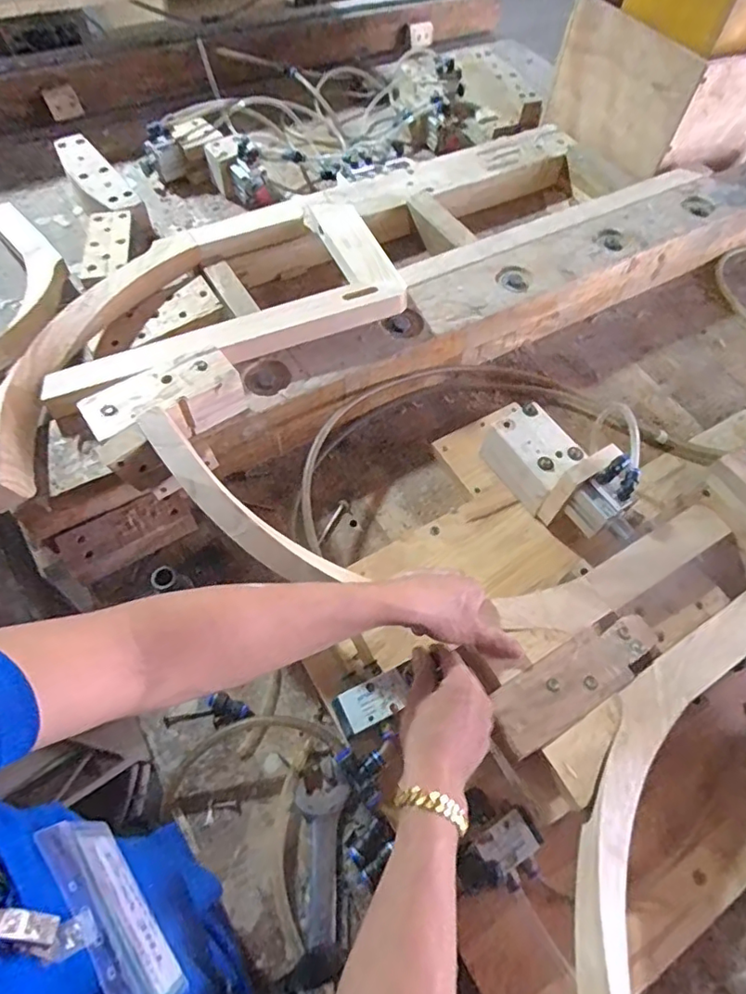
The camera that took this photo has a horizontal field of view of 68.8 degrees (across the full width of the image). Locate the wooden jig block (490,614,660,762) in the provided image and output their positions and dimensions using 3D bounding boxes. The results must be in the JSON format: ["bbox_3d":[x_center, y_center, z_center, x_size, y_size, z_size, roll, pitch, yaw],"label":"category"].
[{"bbox_3d":[0.191,0.168,0.510,0.180,0.012,0.059,-27,67,-17],"label":"wooden jig block"}]

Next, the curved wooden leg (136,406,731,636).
[{"bbox_3d":[0.061,0.021,0.553,0.613,0.042,0.176,16,62,-4],"label":"curved wooden leg"}]

